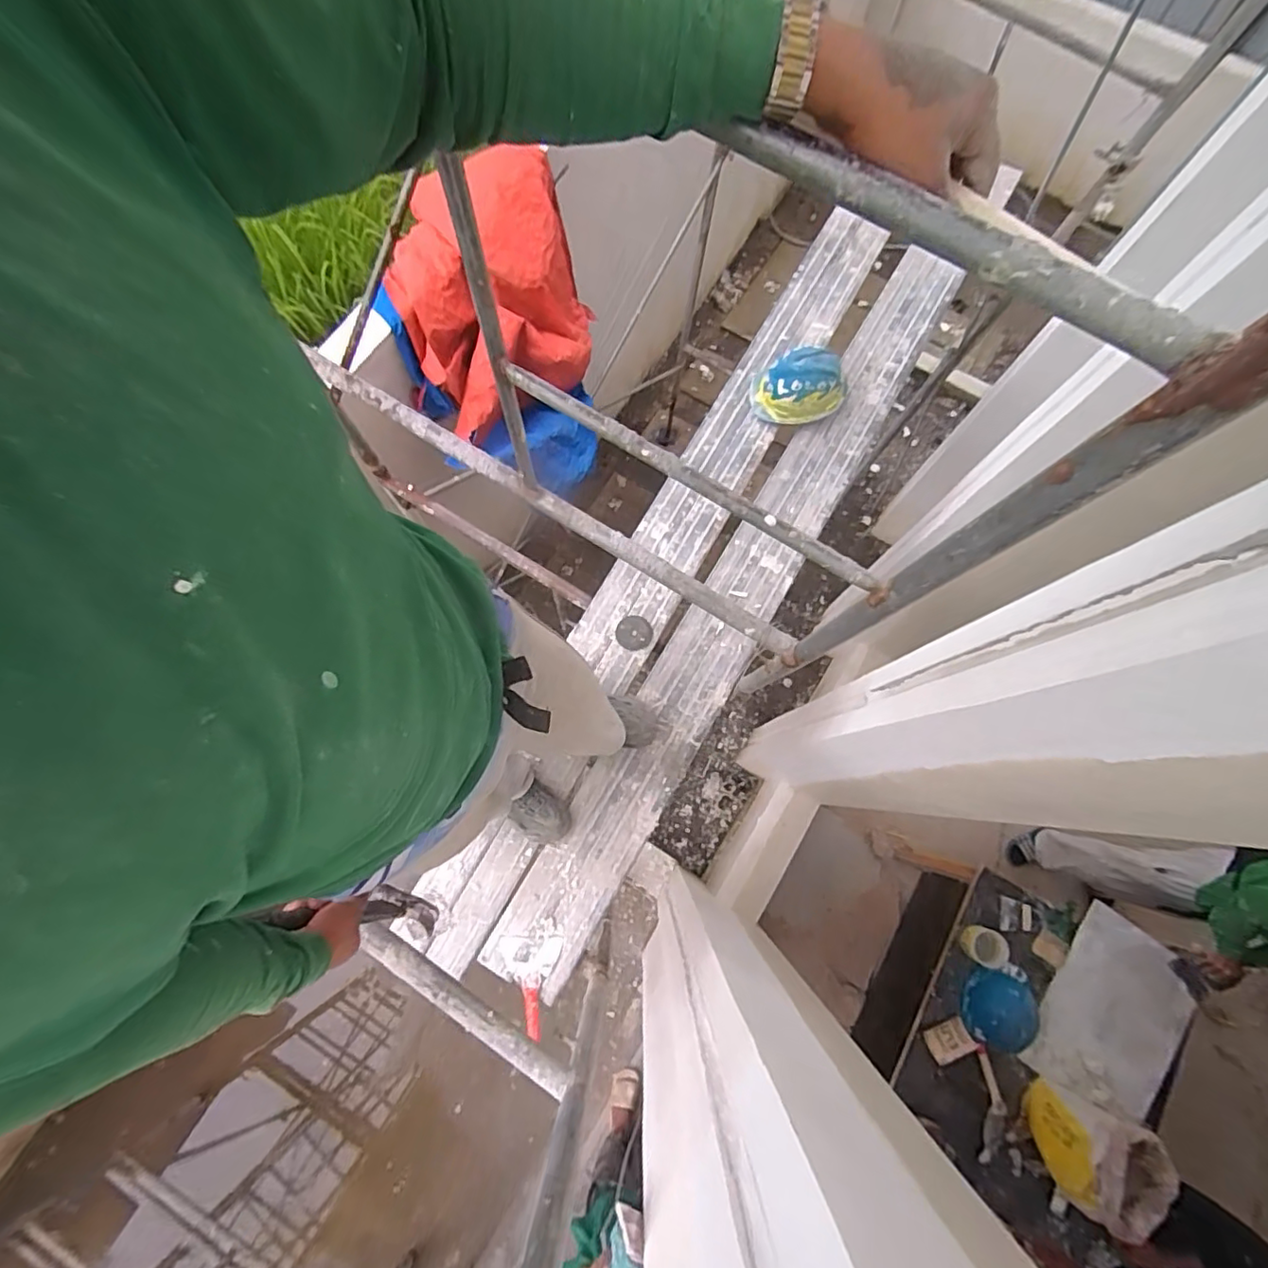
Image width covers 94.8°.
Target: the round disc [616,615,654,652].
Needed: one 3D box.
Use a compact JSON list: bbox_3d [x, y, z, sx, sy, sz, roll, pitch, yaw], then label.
[{"bbox_3d":[0.001,-0.002,1.542,0.095,0.015,0.093,0,76,1],"label":"round disc"}]

